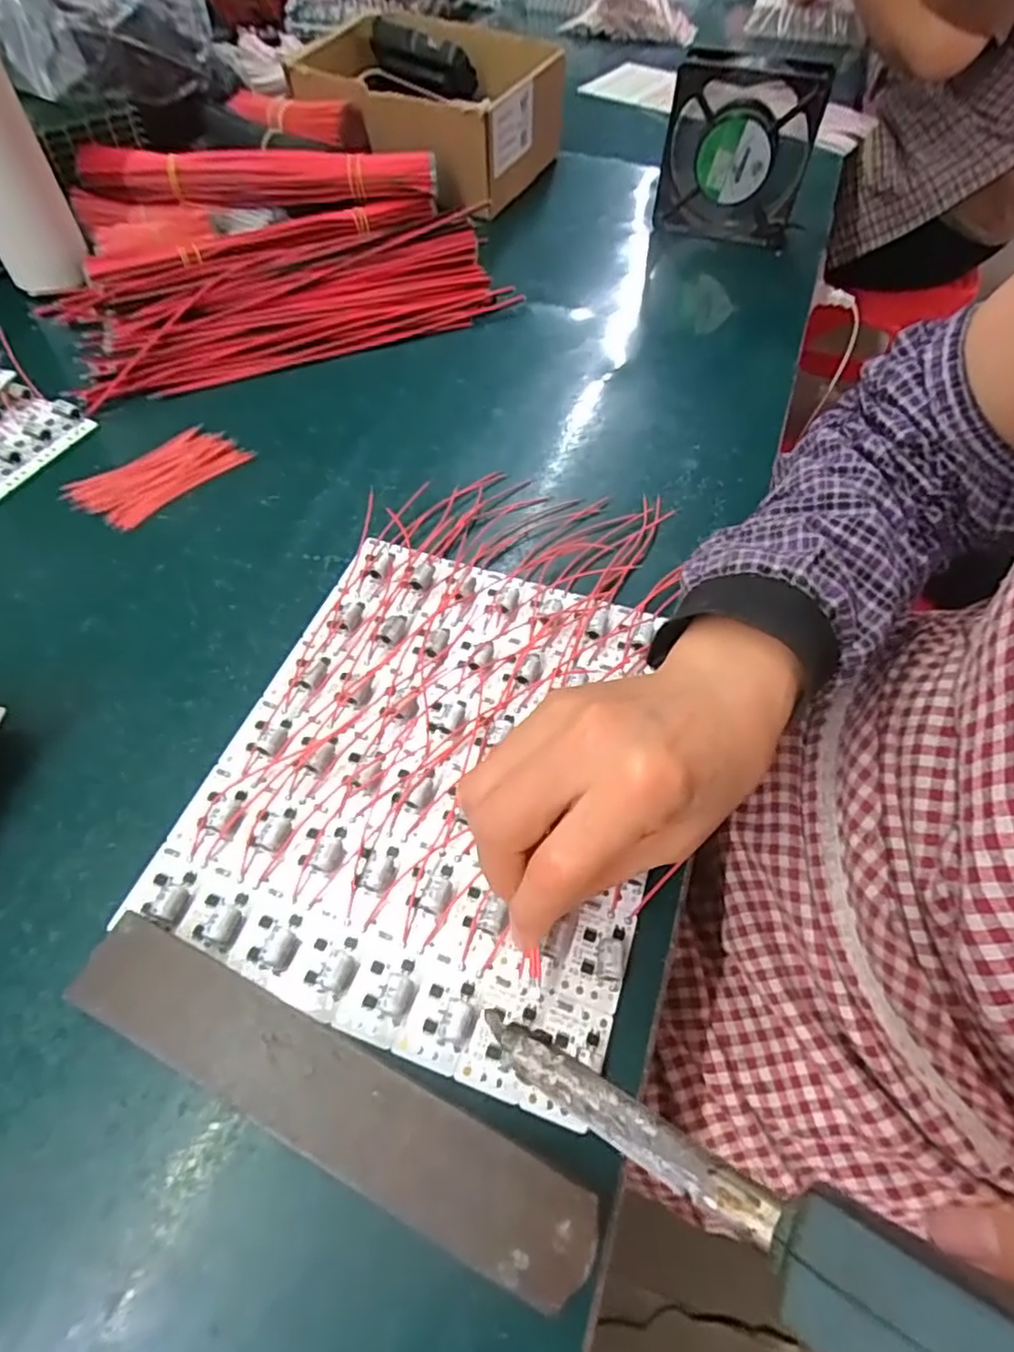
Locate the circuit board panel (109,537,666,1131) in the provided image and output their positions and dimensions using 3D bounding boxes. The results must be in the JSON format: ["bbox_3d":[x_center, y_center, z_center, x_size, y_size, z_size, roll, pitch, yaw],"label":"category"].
[{"bbox_3d":[-0.031,0.036,0.307,0.199,0.011,0.234,16,58,10],"label":"circuit board panel"}]

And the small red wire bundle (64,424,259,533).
[{"bbox_3d":[-0.227,-0.132,0.421,0.059,0.005,0.100,38,63,22],"label":"small red wire bundle"}]

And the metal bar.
[{"bbox_3d":[-0.066,0.146,0.229,0.198,0.017,0.036,23,59,14],"label":"metal bar"}]

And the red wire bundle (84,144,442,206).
[{"bbox_3d":[-0.214,-0.429,0.559,0.298,0.036,0.035,1,57,0],"label":"red wire bundle"}]

